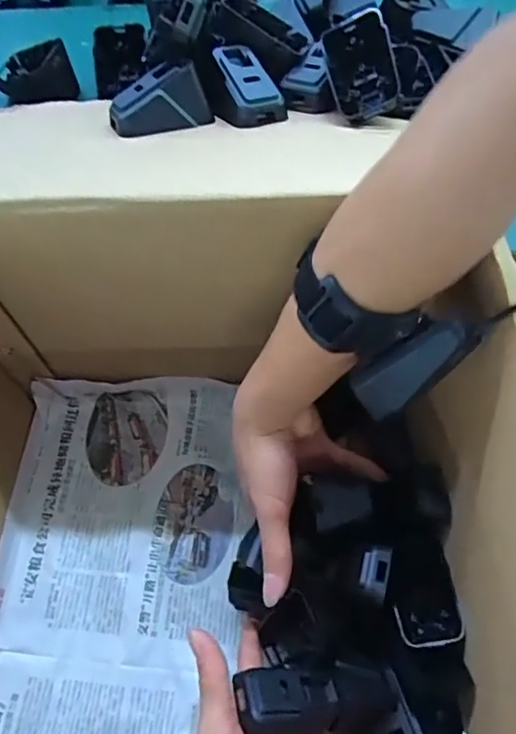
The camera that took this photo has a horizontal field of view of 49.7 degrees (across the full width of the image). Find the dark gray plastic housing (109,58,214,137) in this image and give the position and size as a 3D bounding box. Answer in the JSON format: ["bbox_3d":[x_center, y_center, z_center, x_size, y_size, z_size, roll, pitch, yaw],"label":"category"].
[{"bbox_3d":[-0.070,-0.183,0.383,0.066,0.031,0.037,-22,64,-7],"label":"dark gray plastic housing"}]

